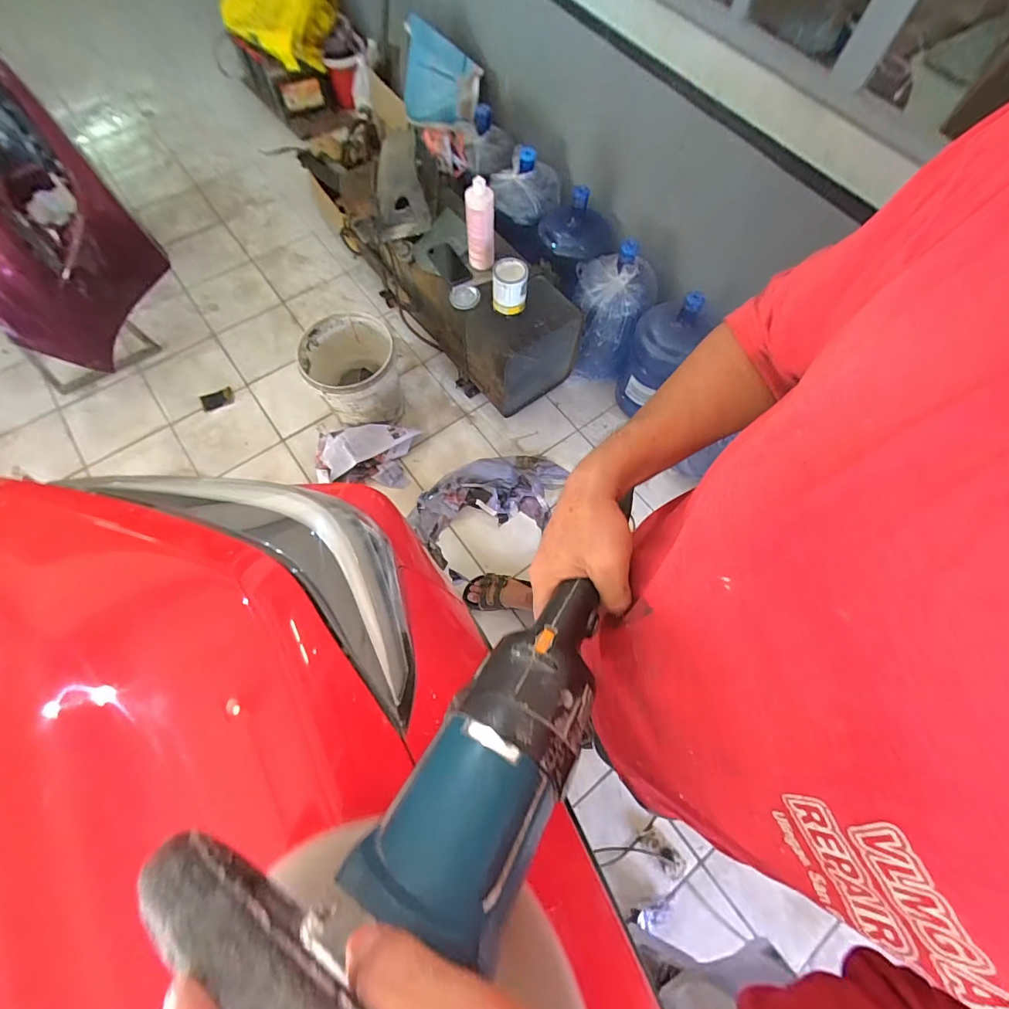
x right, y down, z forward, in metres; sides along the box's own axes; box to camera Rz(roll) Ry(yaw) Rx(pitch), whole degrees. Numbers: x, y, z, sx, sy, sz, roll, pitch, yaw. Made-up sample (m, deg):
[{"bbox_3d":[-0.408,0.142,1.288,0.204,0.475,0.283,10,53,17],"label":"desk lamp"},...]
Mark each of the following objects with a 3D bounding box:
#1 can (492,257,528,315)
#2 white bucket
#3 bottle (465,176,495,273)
[{"bbox_3d":[0.016,-0.649,1.329,0.104,0.133,0.109,1,68,-1],"label":"can"},{"bbox_3d":[-0.507,-0.438,1.518,0.284,0.288,0.312,1,68,-1],"label":"white bucket"},{"bbox_3d":[-0.073,-0.832,1.342,0.083,0.247,0.068,1,68,-1],"label":"bottle"}]

